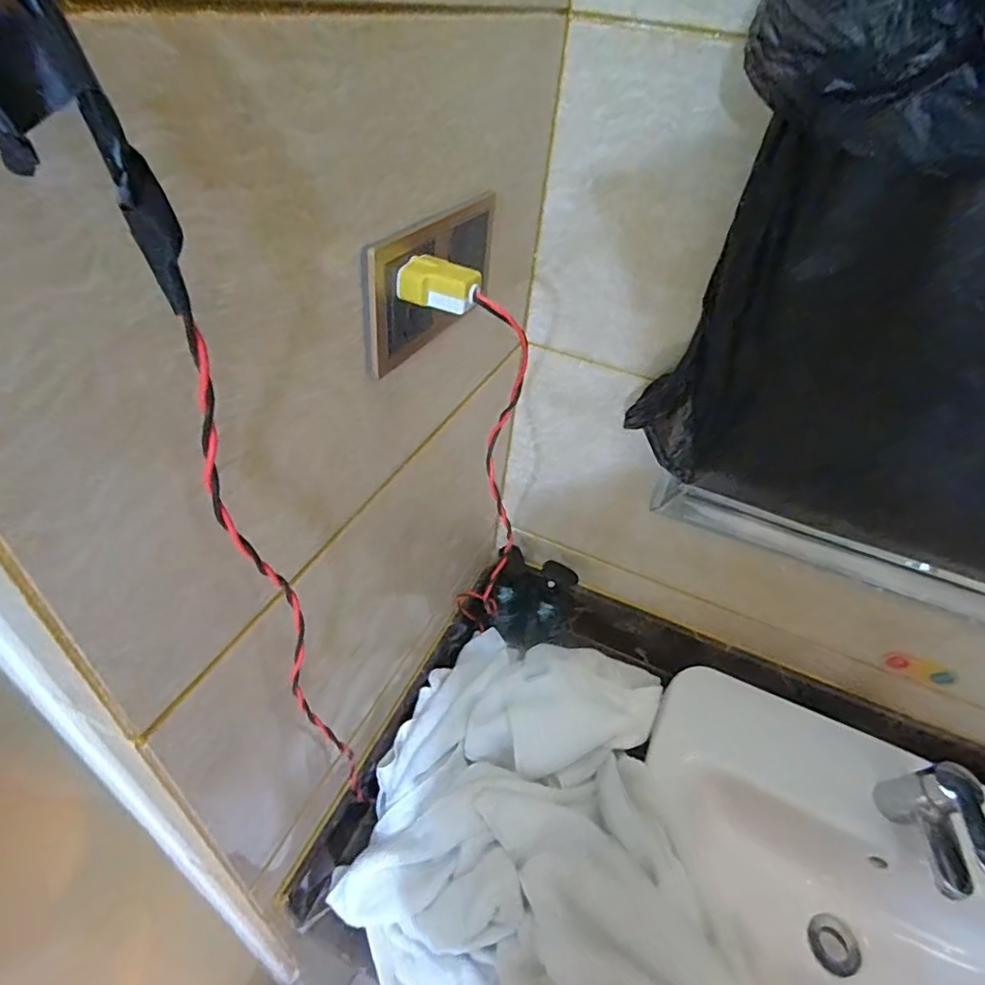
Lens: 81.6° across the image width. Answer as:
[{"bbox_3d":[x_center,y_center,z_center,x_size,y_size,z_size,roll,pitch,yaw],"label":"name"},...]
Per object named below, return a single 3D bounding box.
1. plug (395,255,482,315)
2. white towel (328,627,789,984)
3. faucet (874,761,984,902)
[{"bbox_3d":[-0.033,-0.132,0.361,0.050,0.023,0.027,16,43,10],"label":"plug"},{"bbox_3d":[0.039,0.321,0.591,0.341,0.240,0.496,7,42,0],"label":"white towel"},{"bbox_3d":[0.484,0.359,0.618,0.046,0.107,0.133,7,42,-1],"label":"faucet"}]

